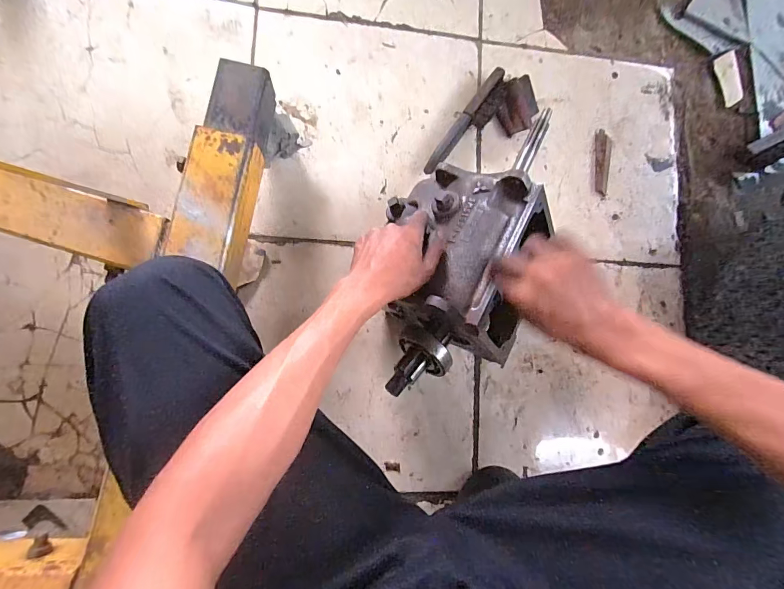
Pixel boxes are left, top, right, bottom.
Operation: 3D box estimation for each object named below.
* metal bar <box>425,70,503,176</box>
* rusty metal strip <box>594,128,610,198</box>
[{"bbox_3d":[0.125,-0.303,0.677,0.025,0.033,0.231,38,81,-3],"label":"metal bar"},{"bbox_3d":[0.388,-0.246,0.715,0.030,0.007,0.120,4,84,-7],"label":"rusty metal strip"}]

